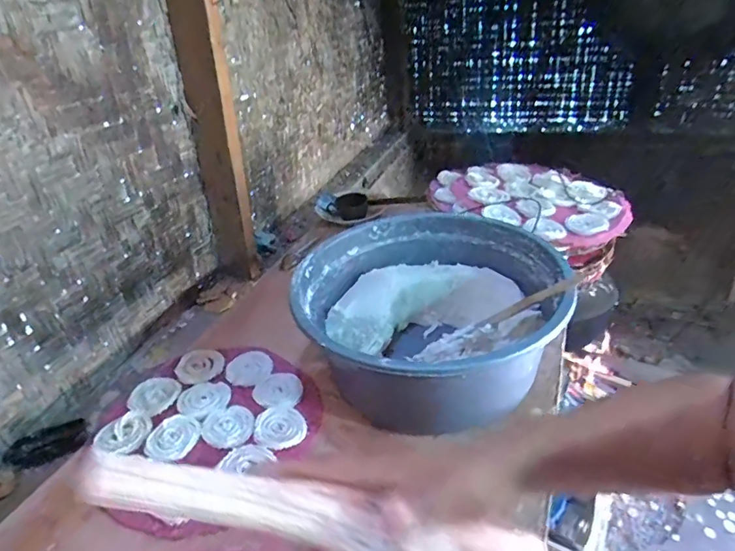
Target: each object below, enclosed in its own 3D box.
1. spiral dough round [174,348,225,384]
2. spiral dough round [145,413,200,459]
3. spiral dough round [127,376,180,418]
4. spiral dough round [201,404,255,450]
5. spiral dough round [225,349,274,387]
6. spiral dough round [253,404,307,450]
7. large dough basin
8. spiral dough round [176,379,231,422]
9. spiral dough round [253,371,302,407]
[{"bbox_3d":[-0.296,0.158,0.863,0.080,0.013,0.080,-4,31,2],"label":"spiral dough round"},{"bbox_3d":[-0.289,0.241,0.727,0.066,0.017,0.076,20,39,35],"label":"spiral dough round"},{"bbox_3d":[-0.351,0.197,0.806,0.078,0.021,0.072,-4,31,2],"label":"spiral dough round"},{"bbox_3d":[-0.208,0.228,0.742,0.089,0.010,0.075,23,41,38],"label":"spiral dough round"},{"bbox_3d":[-0.207,0.159,0.856,0.078,0.011,0.077,-4,31,2],"label":"spiral dough round"},{"bbox_3d":[-0.132,0.225,0.732,0.073,0.008,0.080,-4,31,2],"label":"spiral dough round"},{"bbox_3d":[0.096,0.070,0.795,0.403,0.186,0.382,-4,31,2],"label":"large dough basin"},{"bbox_3d":[-0.265,0.201,0.797,0.076,0.013,0.081,-4,31,2],"label":"spiral dough round"},{"bbox_3d":[-0.143,0.188,0.808,0.092,0.011,0.071,13,36,27],"label":"spiral dough round"}]

